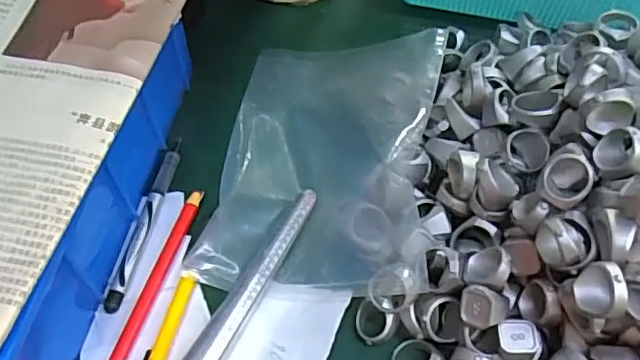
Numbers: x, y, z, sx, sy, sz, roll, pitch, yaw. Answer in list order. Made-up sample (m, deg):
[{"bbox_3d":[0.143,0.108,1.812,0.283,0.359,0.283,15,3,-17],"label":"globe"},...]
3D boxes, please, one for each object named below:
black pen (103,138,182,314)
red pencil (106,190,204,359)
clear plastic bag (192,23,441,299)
[{"bbox_3d":[-0.106,0.022,0.354,0.010,0.006,0.122,8,57,7],"label":"black pen"},{"bbox_3d":[-0.101,0.074,0.318,0.009,0.006,0.166,13,58,10],"label":"red pencil"},{"bbox_3d":[0.006,-0.023,0.370,0.129,0.024,0.196,7,57,7],"label":"clear plastic bag"}]

